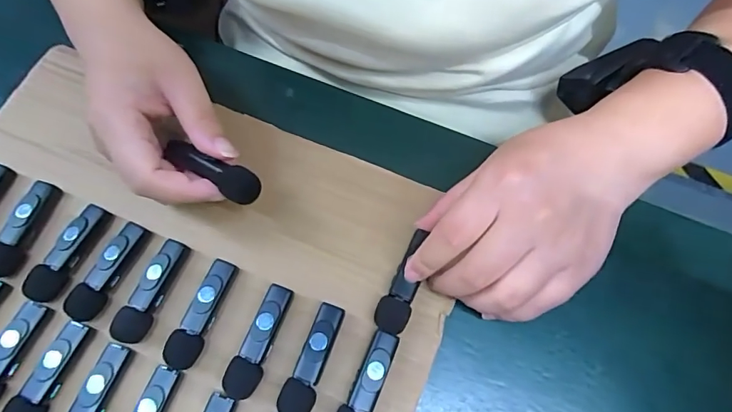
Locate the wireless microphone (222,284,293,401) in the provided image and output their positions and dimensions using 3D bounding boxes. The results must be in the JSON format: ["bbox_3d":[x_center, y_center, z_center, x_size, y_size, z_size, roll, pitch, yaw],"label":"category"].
[{"bbox_3d":[-0.063,0.079,0.265,0.020,0.017,0.065,16,74,7],"label":"wireless microphone"}]

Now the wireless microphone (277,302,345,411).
[{"bbox_3d":[-0.032,0.090,0.260,0.019,0.017,0.065,17,74,7],"label":"wireless microphone"}]

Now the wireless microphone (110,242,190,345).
[{"bbox_3d":[-0.131,0.051,0.273,0.017,0.014,0.064,21,75,8],"label":"wireless microphone"}]

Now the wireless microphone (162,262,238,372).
[{"bbox_3d":[-0.098,0.064,0.270,0.018,0.015,0.065,19,75,8],"label":"wireless microphone"}]

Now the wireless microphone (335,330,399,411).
[{"bbox_3d":[-0.001,0.103,0.254,0.019,0.014,0.065,20,75,8],"label":"wireless microphone"}]

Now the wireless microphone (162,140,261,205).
[{"bbox_3d":[-0.092,-0.022,0.261,0.067,0.013,0.018,25,70,19],"label":"wireless microphone"}]

